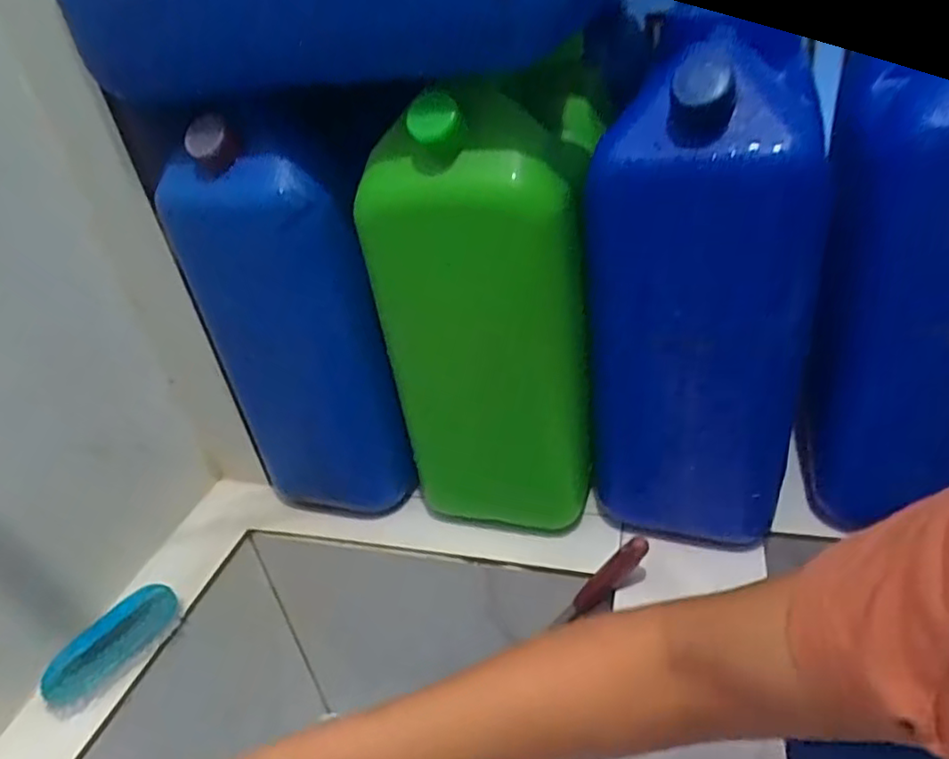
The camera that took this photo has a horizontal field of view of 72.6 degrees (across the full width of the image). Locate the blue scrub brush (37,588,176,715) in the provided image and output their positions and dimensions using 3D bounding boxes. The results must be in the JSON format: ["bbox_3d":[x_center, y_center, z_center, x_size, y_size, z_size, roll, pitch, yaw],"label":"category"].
[{"bbox_3d":[-0.326,0.238,0.582,0.037,0.037,0.124,19,43,36],"label":"blue scrub brush"}]

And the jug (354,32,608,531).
[{"bbox_3d":[0.032,-0.083,0.627,0.166,0.397,0.238,2,35,17],"label":"jug"}]

